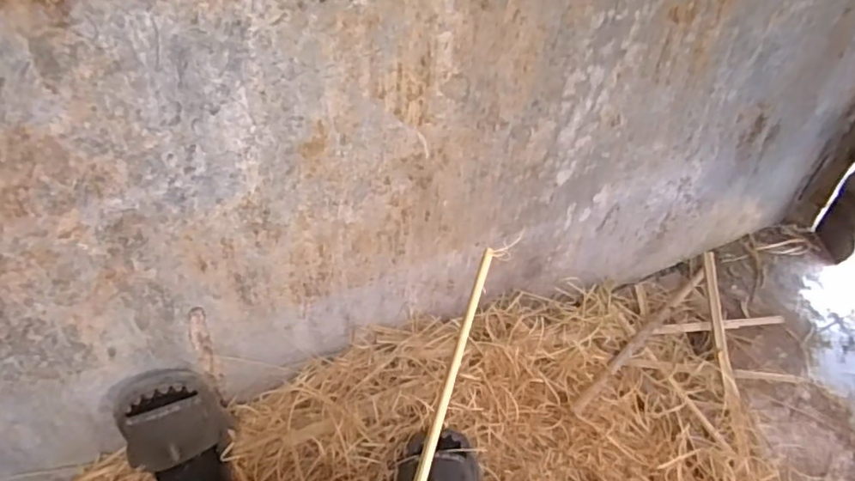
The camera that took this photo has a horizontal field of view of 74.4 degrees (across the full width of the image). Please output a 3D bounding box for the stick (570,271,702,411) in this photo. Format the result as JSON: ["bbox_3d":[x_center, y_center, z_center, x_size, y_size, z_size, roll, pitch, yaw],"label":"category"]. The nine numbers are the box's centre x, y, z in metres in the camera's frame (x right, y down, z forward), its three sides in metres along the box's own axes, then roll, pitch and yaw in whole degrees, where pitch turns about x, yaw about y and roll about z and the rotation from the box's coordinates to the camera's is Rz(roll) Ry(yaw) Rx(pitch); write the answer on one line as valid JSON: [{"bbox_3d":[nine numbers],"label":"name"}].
[{"bbox_3d":[0.460,0.183,1.169,0.023,0.025,0.655,34,38,29],"label":"stick"}]

